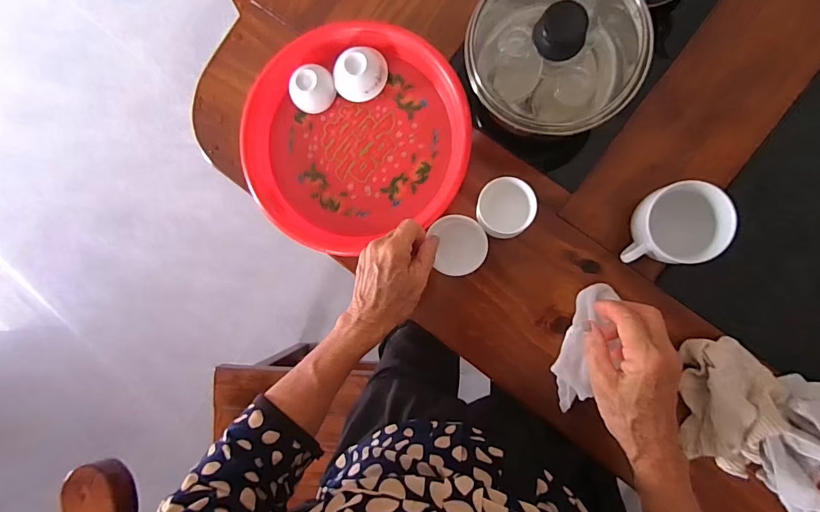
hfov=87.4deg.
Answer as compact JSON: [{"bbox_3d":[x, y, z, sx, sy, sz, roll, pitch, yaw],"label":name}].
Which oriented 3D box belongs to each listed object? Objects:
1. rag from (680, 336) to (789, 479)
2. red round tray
[{"bbox_3d":[0.323,0.154,0.428,0.087,0.045,0.140,-1,89,6],"label":"rag"},{"bbox_3d":[-0.066,-0.141,0.486,0.246,0.032,0.245,0,89,6],"label":"red round tray"}]

